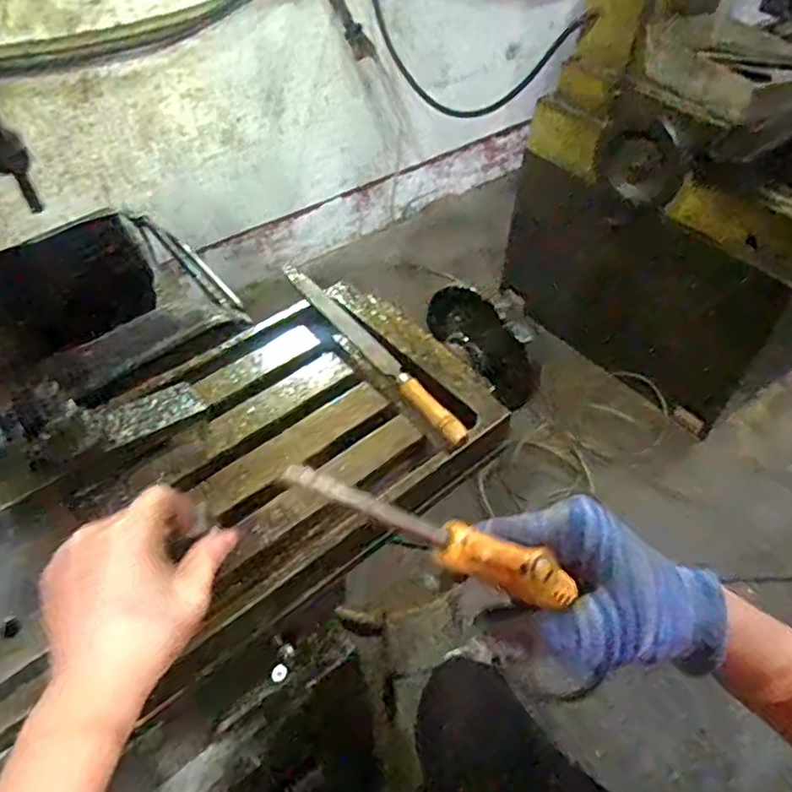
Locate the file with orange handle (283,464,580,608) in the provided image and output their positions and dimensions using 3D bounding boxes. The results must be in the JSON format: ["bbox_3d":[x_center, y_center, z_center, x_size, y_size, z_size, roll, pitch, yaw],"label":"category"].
[{"bbox_3d":[0.015,0.054,0.250,0.125,0.017,0.019,27,46,-18],"label":"file with orange handle"}]

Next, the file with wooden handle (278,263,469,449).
[{"bbox_3d":[-0.028,-0.049,0.603,0.023,0.023,0.287,-28,55,-24],"label":"file with wooden handle"}]

